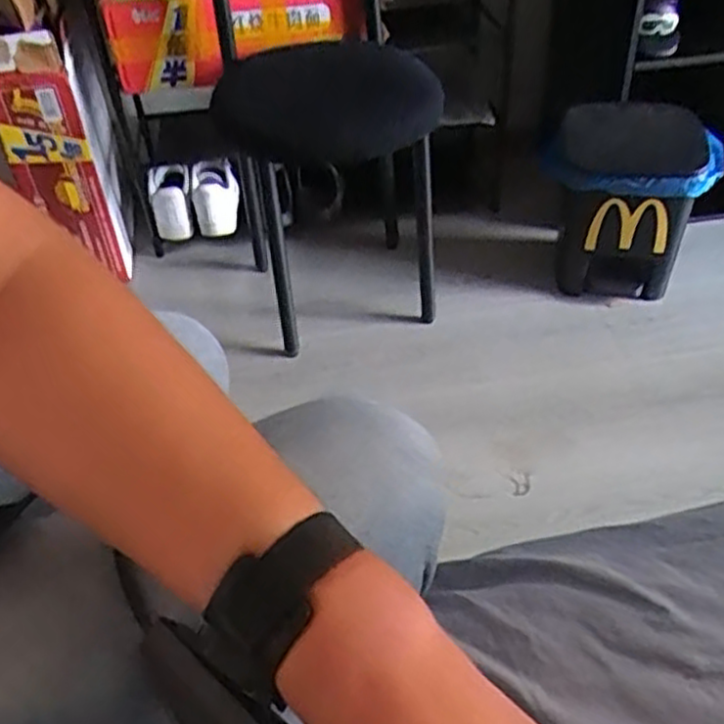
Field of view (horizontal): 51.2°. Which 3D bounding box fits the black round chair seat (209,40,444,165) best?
[{"bbox_3d":[-0.060,-0.437,1.317,0.428,0.203,0.128,14,45,19],"label":"black round chair seat"}]

